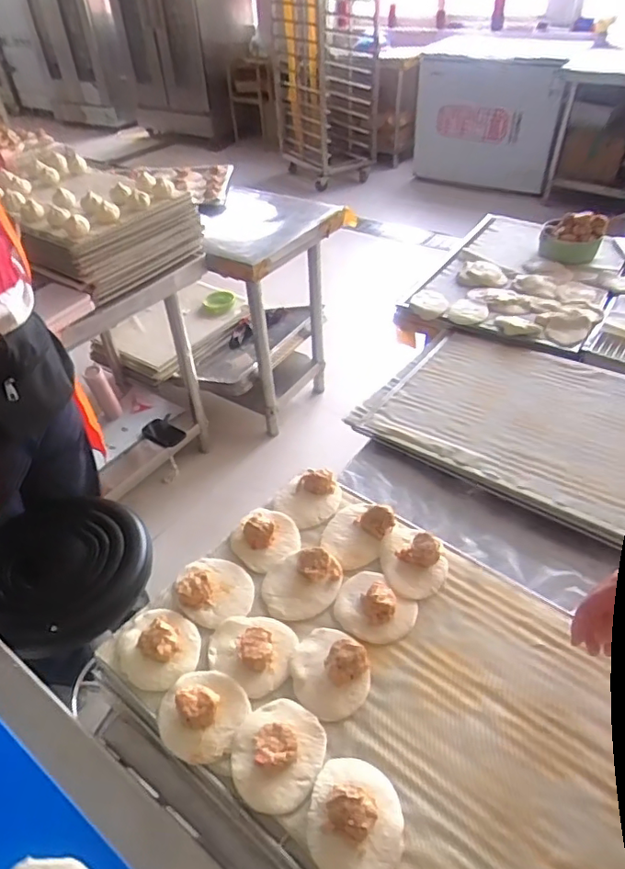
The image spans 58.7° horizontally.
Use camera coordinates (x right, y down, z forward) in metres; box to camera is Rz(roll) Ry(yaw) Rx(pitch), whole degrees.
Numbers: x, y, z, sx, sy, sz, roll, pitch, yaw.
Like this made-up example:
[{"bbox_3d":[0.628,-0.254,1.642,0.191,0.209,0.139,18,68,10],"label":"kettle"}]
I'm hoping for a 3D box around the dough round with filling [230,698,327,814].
[{"bbox_3d":[-0.035,0.315,0.556,0.087,0.027,0.102,12,44,17],"label":"dough round with filling"}]

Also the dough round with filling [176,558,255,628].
[{"bbox_3d":[-0.126,0.191,0.707,0.090,0.030,0.099,-2,42,2],"label":"dough round with filling"}]

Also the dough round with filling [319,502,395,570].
[{"bbox_3d":[0.059,0.130,0.761,0.082,0.026,0.103,19,47,23],"label":"dough round with filling"}]

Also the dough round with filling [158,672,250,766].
[{"bbox_3d":[-0.119,0.297,0.594,0.091,0.041,0.090,15,45,19],"label":"dough round with filling"}]

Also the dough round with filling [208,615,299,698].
[{"bbox_3d":[-0.070,0.244,0.644,0.102,0.026,0.084,24,49,27],"label":"dough round with filling"}]

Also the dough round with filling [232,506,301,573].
[{"bbox_3d":[-0.067,0.135,0.763,0.088,0.030,0.089,-2,42,2],"label":"dough round with filling"}]

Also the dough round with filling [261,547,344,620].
[{"bbox_3d":[-0.014,0.184,0.704,0.098,0.031,0.093,-2,42,2],"label":"dough round with filling"}]

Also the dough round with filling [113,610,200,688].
[{"bbox_3d":[-0.182,0.250,0.654,0.102,0.035,0.092,19,47,23],"label":"dough round with filling"}]

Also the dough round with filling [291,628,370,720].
[{"bbox_3d":[0.018,0.257,0.618,0.082,0.030,0.098,-12,43,-10],"label":"dough round with filling"}]

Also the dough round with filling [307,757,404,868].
[{"bbox_3d":[0.040,0.352,0.510,0.085,0.029,0.100,3,42,7],"label":"dough round with filling"}]

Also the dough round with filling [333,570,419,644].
[{"bbox_3d":[0.074,0.205,0.675,0.085,0.030,0.094,-35,51,-30],"label":"dough round with filling"}]

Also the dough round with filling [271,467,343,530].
[{"bbox_3d":[-0.006,0.086,0.815,0.088,0.029,0.091,-2,42,2],"label":"dough round with filling"}]

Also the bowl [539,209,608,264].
[{"bbox_3d":[0.636,-0.483,1.371,0.137,0.096,0.146,19,46,22],"label":"bowl"}]

